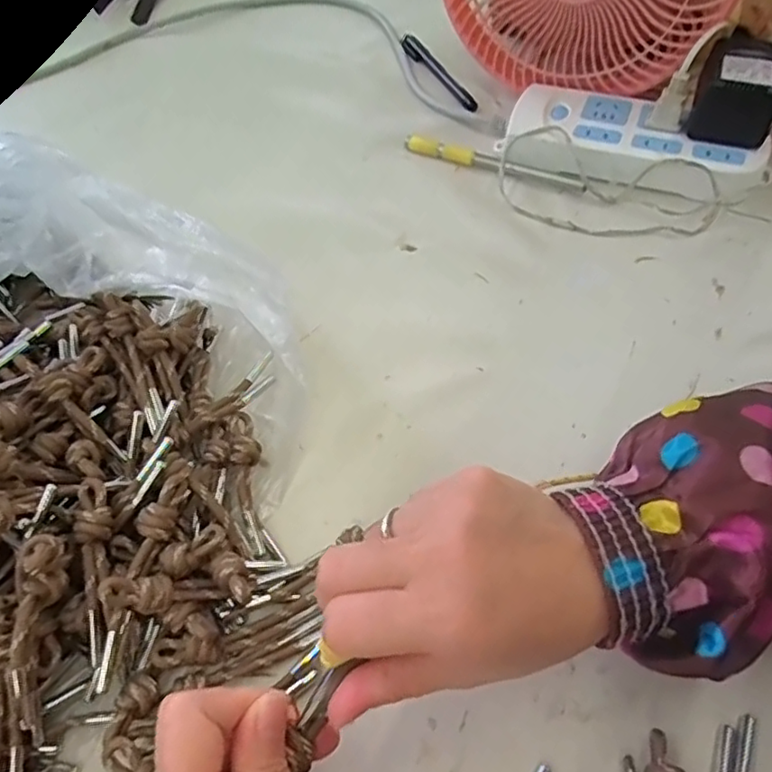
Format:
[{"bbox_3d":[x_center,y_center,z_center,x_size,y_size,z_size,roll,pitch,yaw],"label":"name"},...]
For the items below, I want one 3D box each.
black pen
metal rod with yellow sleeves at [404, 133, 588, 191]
[{"bbox_3d":[0.046,-0.289,0.558,0.016,0.009,0.139,-23,59,-11],"label":"black pen"},{"bbox_3d":[0.083,-0.175,0.476,0.150,0.011,0.012,23,61,16],"label":"metal rod with yellow sleeves"}]

